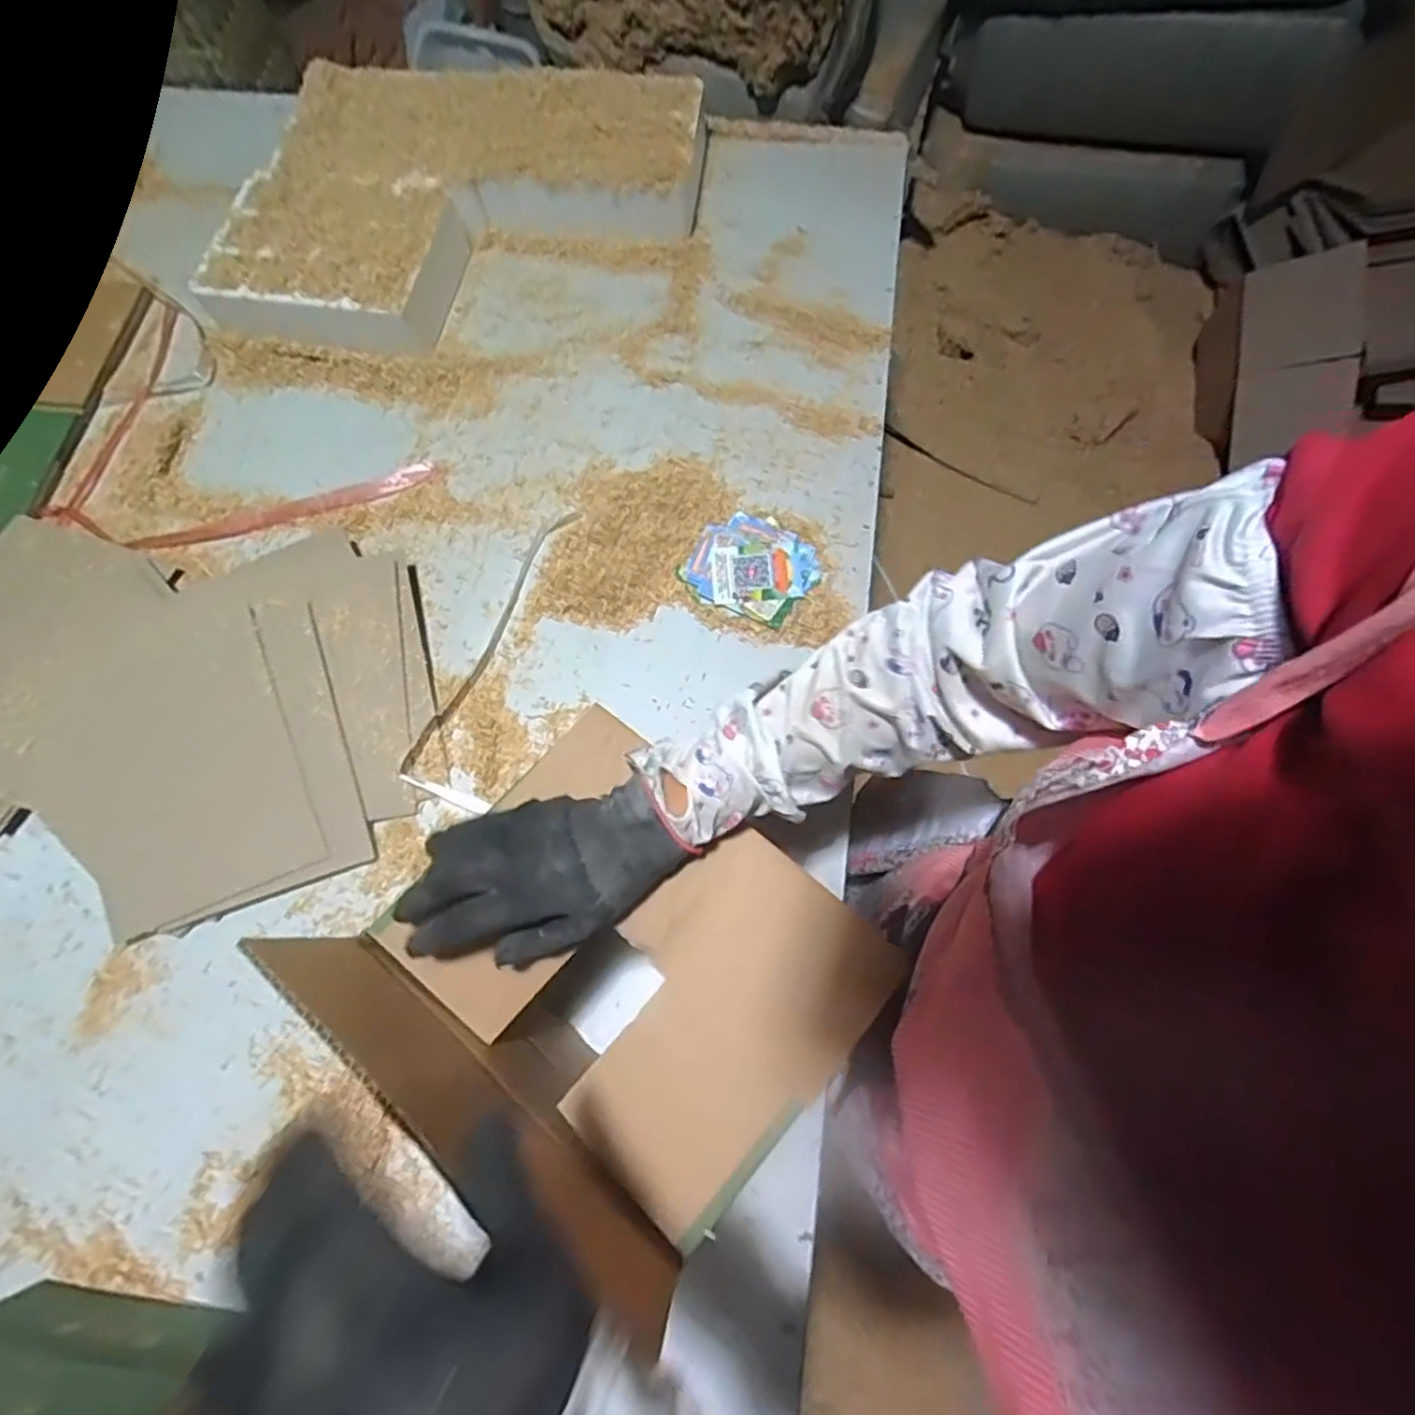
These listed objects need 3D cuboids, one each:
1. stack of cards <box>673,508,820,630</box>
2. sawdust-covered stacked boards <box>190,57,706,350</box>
[{"bbox_3d":[0.042,-0.134,0.672,0.116,0.018,0.103,29,74,11],"label":"stack of cards"},{"bbox_3d":[-0.271,-0.576,0.808,0.496,0.072,0.382,7,71,4],"label":"sawdust-covered stacked boards"}]

